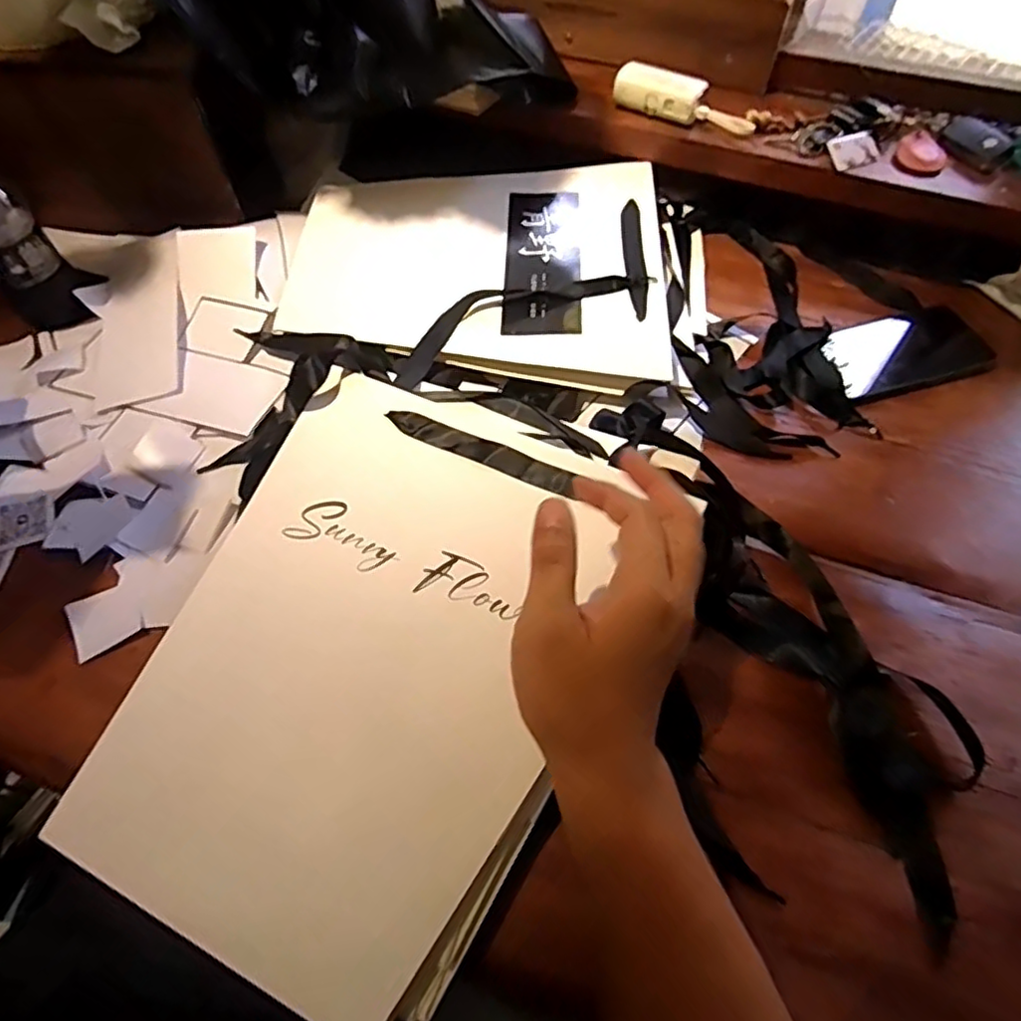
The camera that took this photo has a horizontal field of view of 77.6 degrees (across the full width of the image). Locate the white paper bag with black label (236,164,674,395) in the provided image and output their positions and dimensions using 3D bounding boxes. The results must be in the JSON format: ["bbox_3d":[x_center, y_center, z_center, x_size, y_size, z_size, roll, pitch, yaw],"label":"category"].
[{"bbox_3d":[-0.033,-0.224,0.578,0.336,0.030,0.271,1,59,0],"label":"white paper bag with black label"}]

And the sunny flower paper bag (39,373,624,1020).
[{"bbox_3d":[-0.087,0.085,0.385,0.226,0.022,0.321,20,60,11],"label":"sunny flower paper bag"}]

